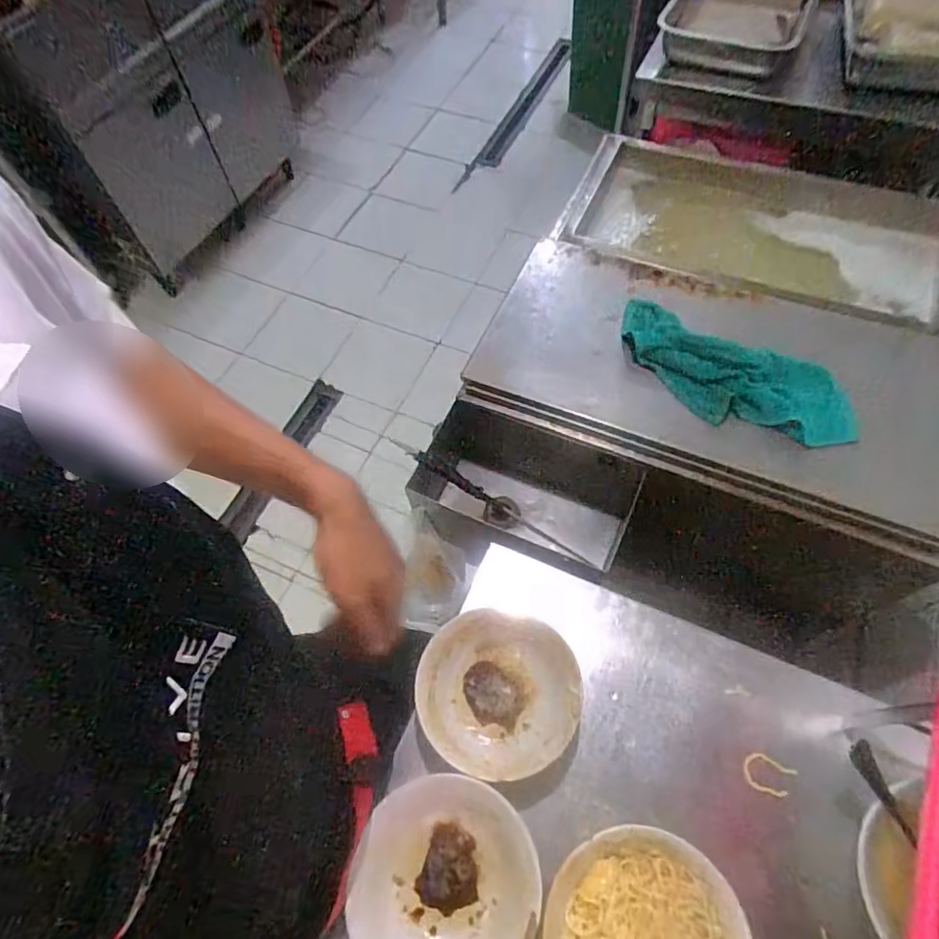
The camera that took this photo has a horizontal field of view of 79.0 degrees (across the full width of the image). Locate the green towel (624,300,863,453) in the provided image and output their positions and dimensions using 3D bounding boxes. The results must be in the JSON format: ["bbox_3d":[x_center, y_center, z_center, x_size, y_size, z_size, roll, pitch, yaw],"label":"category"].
[{"bbox_3d":[0.327,-0.120,0.722,0.306,0.058,0.107,32,68,19],"label":"green towel"}]

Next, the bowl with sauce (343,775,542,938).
[{"bbox_3d":[-0.022,0.349,0.484,0.155,0.055,0.151,8,63,9],"label":"bowl with sauce"}]

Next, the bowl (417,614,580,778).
[{"bbox_3d":[0.026,0.219,0.557,0.150,0.058,0.143,13,64,11],"label":"bowl"}]

